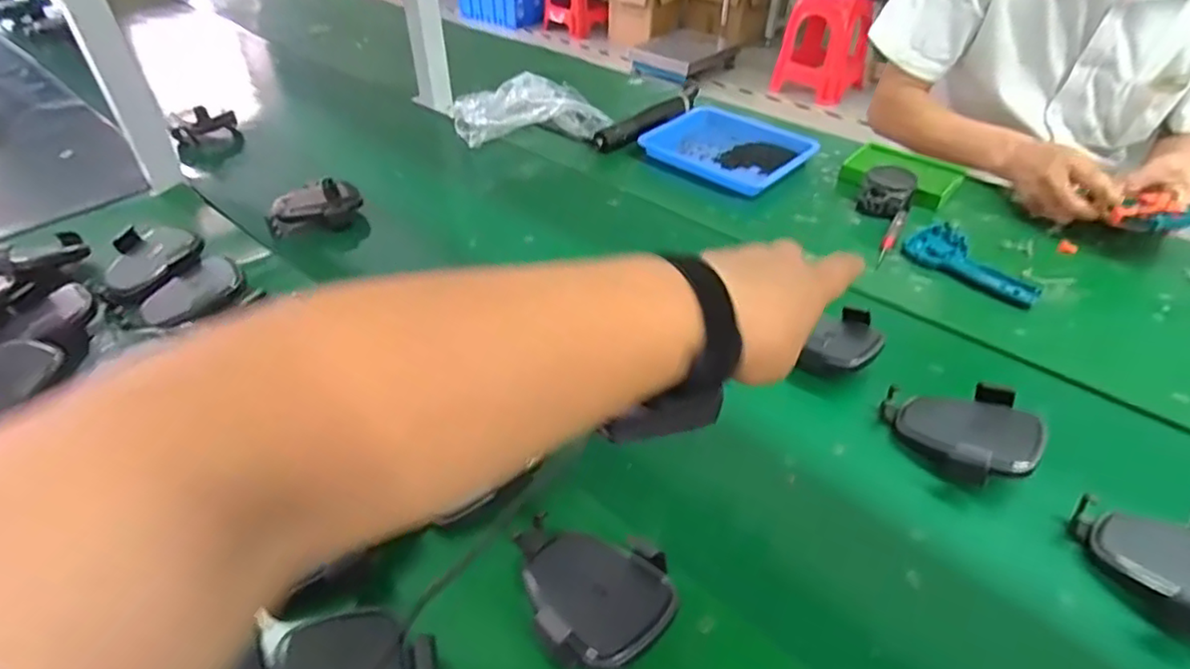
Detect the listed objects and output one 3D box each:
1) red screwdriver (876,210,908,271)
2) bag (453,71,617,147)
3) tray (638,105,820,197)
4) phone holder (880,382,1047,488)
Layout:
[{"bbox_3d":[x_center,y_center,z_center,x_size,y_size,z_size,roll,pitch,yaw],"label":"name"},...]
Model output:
[{"bbox_3d":[0.353,-0.117,0.740,0.014,0.013,0.121,23,45,25],"label":"red screwdriver"},{"bbox_3d":[-0.101,-0.359,0.987,0.243,0.063,0.124,-6,41,-6],"label":"bag"},{"bbox_3d":[0.207,-0.281,0.920,0.217,0.032,0.177,32,50,32],"label":"tray"},{"bbox_3d":[0.298,0.076,0.510,0.112,0.040,0.094,27,47,29],"label":"phone holder"}]

